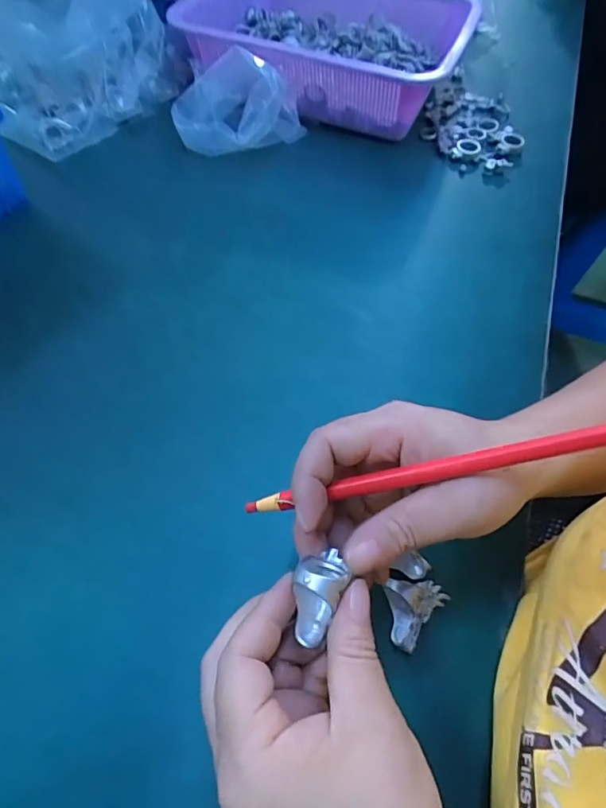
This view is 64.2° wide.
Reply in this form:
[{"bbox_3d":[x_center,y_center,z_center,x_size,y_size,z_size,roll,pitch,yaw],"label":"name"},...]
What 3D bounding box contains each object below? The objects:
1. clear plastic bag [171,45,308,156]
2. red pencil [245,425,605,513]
[{"bbox_3d":[-0.068,-0.314,0.498,0.128,0.083,0.091,-2,58,-2],"label":"clear plastic bag"},{"bbox_3d":[0.051,0.030,0.209,0.165,0.005,0.007,-14,56,17],"label":"red pencil"}]

